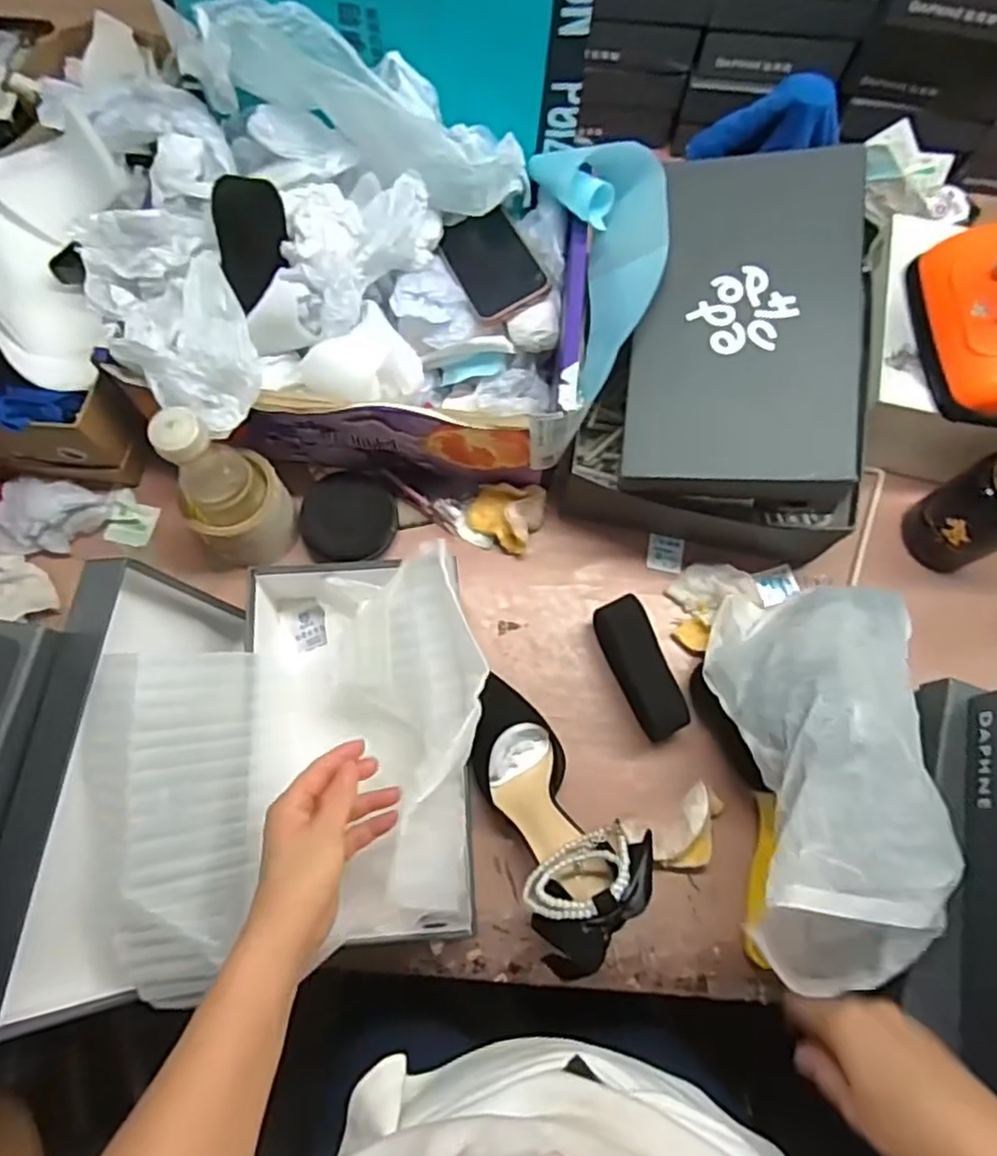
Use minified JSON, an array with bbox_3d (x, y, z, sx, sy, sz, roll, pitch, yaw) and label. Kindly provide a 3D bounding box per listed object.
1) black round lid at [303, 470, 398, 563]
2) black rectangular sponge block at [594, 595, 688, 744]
[{"bbox_3d":[-0.147,-0.063,0.687,0.092,0.013,0.087,0,73,-2],"label":"black round lid"},{"bbox_3d":[0.127,0.082,0.630,0.036,0.053,0.127,-19,74,-7],"label":"black rectangular sponge block"}]

